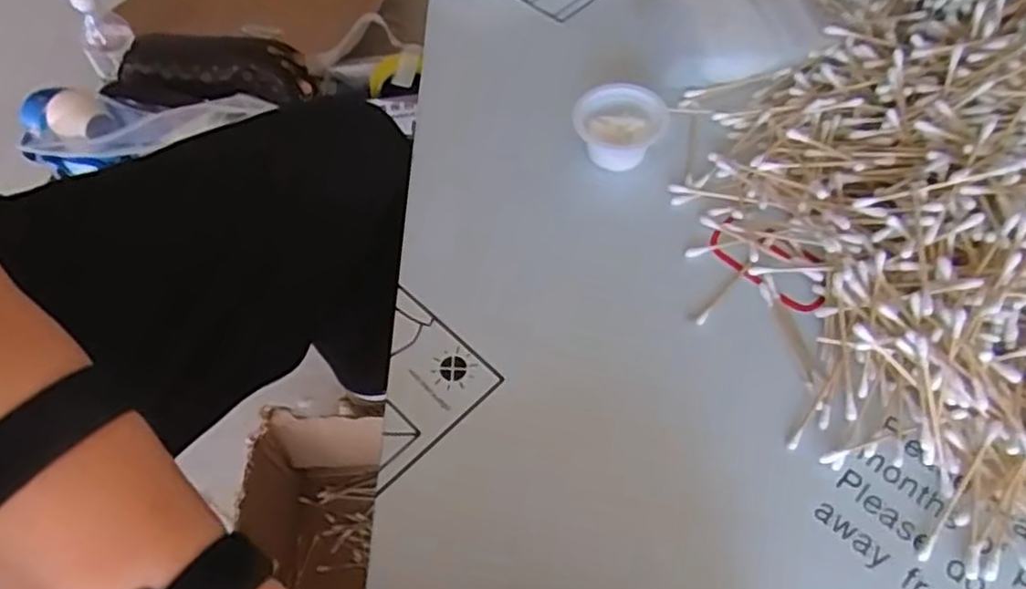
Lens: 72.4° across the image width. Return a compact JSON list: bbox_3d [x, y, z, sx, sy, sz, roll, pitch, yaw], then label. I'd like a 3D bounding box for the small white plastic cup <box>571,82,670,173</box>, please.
[{"bbox_3d":[0.065,-0.101,0.427,0.053,0.034,0.047,16,60,10],"label":"small white plastic cup"}]

